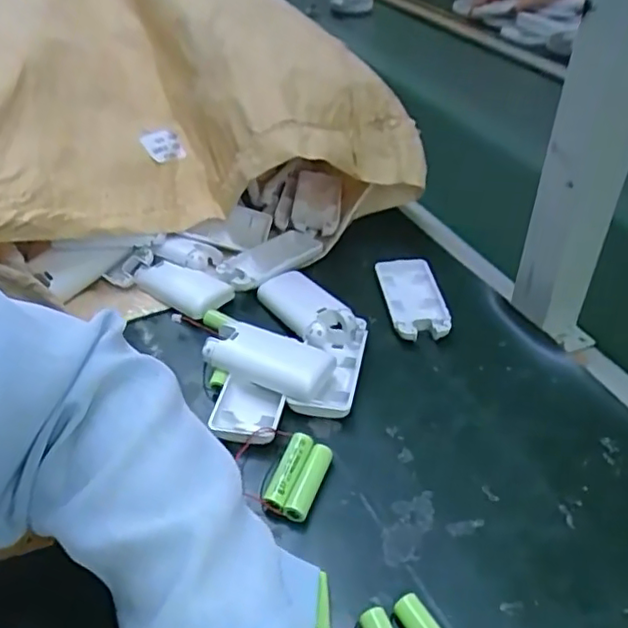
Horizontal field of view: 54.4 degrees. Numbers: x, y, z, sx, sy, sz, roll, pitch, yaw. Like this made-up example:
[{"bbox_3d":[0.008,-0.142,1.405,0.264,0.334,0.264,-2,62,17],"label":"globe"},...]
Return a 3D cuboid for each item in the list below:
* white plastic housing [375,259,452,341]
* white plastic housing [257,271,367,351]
[{"bbox_3d":[0.082,-0.015,0.506,0.047,0.013,0.090,-7,39,-4],"label":"white plastic housing"},{"bbox_3d":[-0.006,-0.003,0.492,0.046,0.027,0.097,-27,45,-26],"label":"white plastic housing"}]

